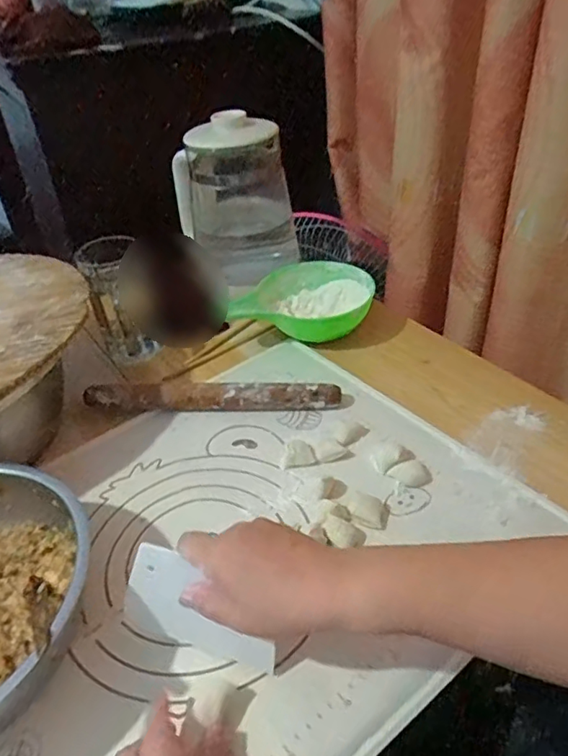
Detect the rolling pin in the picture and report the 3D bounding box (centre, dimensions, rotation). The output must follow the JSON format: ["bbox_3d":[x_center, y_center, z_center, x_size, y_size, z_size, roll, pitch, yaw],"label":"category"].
[{"bbox_3d":[-0.080,0.018,0.630,0.278,0.031,0.036,0,38,8],"label":"rolling pin"}]

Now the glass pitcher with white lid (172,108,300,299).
[{"bbox_3d":[-0.067,-0.246,0.801,0.161,0.224,0.117,-11,38,-5],"label":"glass pitcher with white lid"}]

